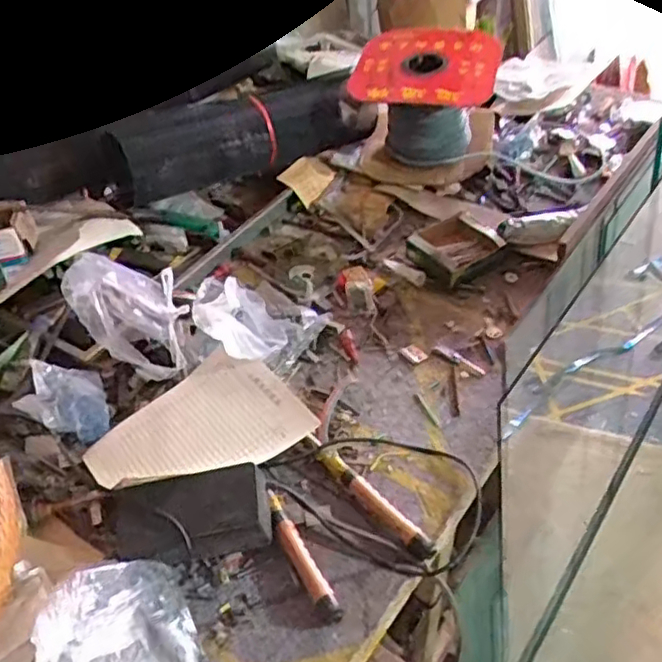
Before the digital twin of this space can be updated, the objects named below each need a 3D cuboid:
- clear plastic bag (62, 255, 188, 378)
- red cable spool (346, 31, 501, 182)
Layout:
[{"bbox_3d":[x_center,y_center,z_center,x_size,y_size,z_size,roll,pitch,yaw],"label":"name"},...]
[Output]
[{"bbox_3d":[-0.291,-0.022,0.958,0.197,0.132,0.088,21,48,24],"label":"clear plastic bag"},{"bbox_3d":[0.193,-0.456,1.347,0.263,0.202,0.264,9,45,13],"label":"red cable spool"}]

